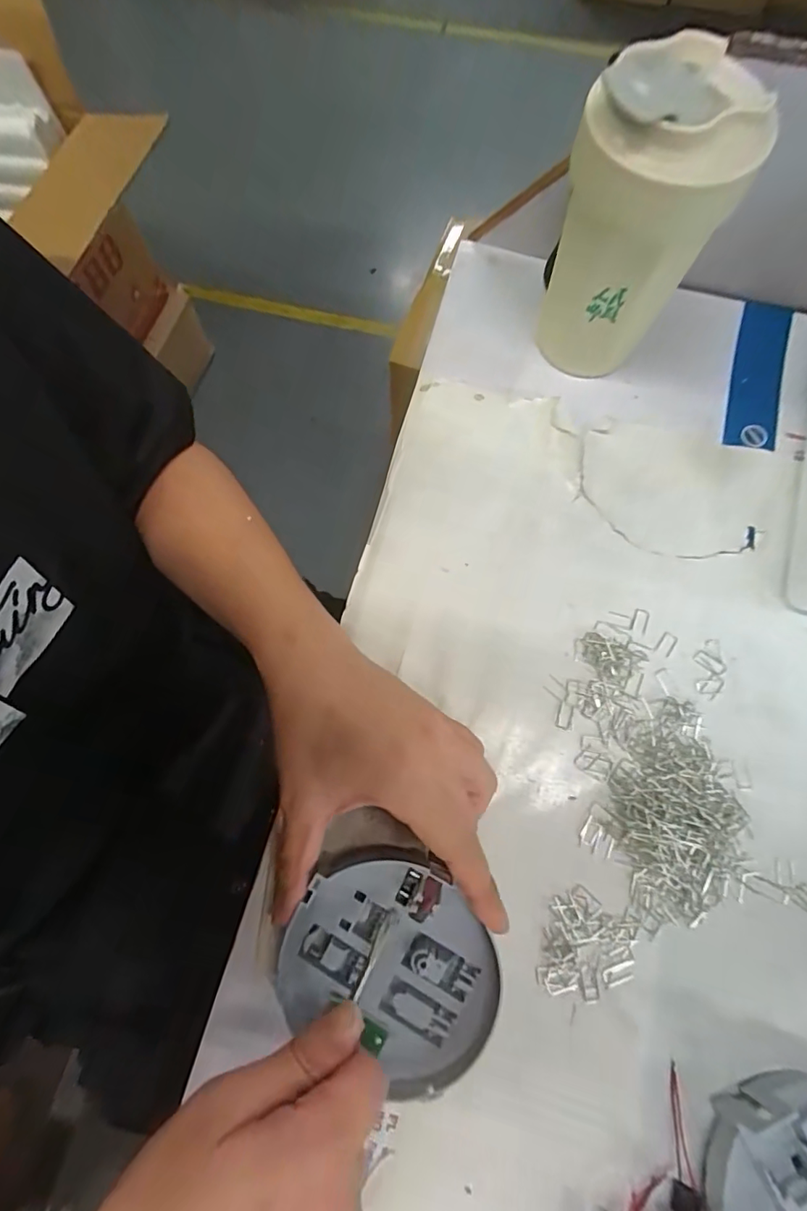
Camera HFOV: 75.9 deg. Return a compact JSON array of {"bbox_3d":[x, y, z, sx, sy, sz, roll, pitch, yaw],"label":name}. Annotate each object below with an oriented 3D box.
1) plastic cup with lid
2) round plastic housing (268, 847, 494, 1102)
[{"bbox_3d":[0.131,-0.217,0.303,0.081,0.161,0.088,0,73,0],"label":"plastic cup with lid"},{"bbox_3d":[-0.005,0.173,0.250,0.103,0.025,0.093,30,76,9],"label":"round plastic housing"}]

